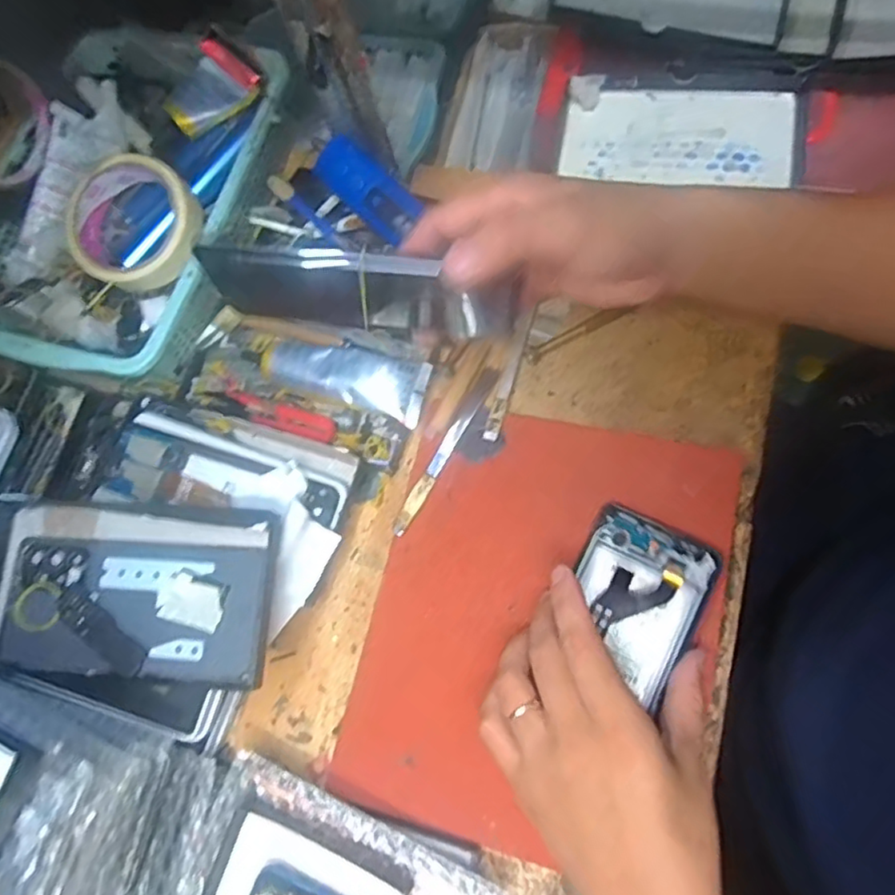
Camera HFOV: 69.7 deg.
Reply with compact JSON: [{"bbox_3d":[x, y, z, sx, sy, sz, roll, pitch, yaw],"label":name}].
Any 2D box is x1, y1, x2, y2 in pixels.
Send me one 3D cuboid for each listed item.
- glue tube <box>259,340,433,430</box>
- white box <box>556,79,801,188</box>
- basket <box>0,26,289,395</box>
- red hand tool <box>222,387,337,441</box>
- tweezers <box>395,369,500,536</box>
[{"bbox_3d":[-0.072,-0.054,0.445,0.118,0.018,0.042,20,90,7],"label":"glue tube"},{"bbox_3d":[0.182,-0.251,0.517,0.172,0.032,0.091,12,71,6],"label":"white box"},{"bbox_3d":[-0.240,-0.182,0.487,0.187,0.073,0.275,16,76,13],"label":"basket"},{"bbox_3d":[-0.121,-0.024,0.454,0.094,0.015,0.021,18,76,14],"label":"red hand tool"},{"bbox_3d":[-0.001,0.000,0.437,0.012,0.007,0.132,27,79,16],"label":"tweezers"}]

